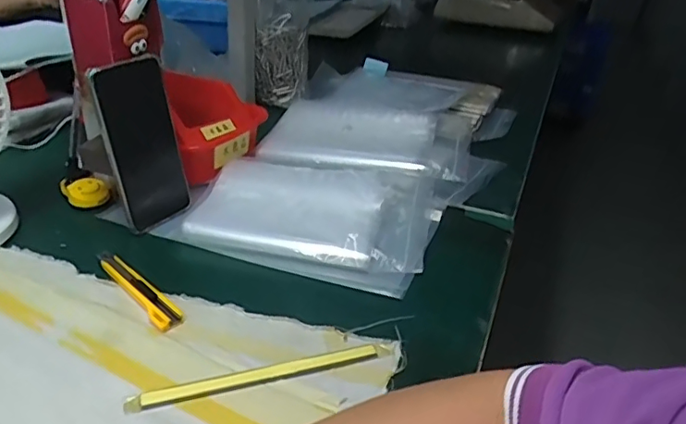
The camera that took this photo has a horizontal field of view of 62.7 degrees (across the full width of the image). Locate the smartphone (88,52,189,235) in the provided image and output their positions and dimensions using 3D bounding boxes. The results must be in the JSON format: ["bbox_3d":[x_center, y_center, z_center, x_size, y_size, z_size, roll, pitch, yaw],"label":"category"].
[{"bbox_3d":[-0.200,-0.067,0.574,0.014,0.169,0.082,14,31,31],"label":"smartphone"}]

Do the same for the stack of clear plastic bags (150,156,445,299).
[{"bbox_3d":[-0.031,-0.009,0.615,0.262,0.035,0.200,15,32,14],"label":"stack of clear plastic bags"}]

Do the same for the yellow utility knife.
[{"bbox_3d":[-0.184,0.064,0.498,0.126,0.007,0.022,30,38,35],"label":"yellow utility knife"}]

